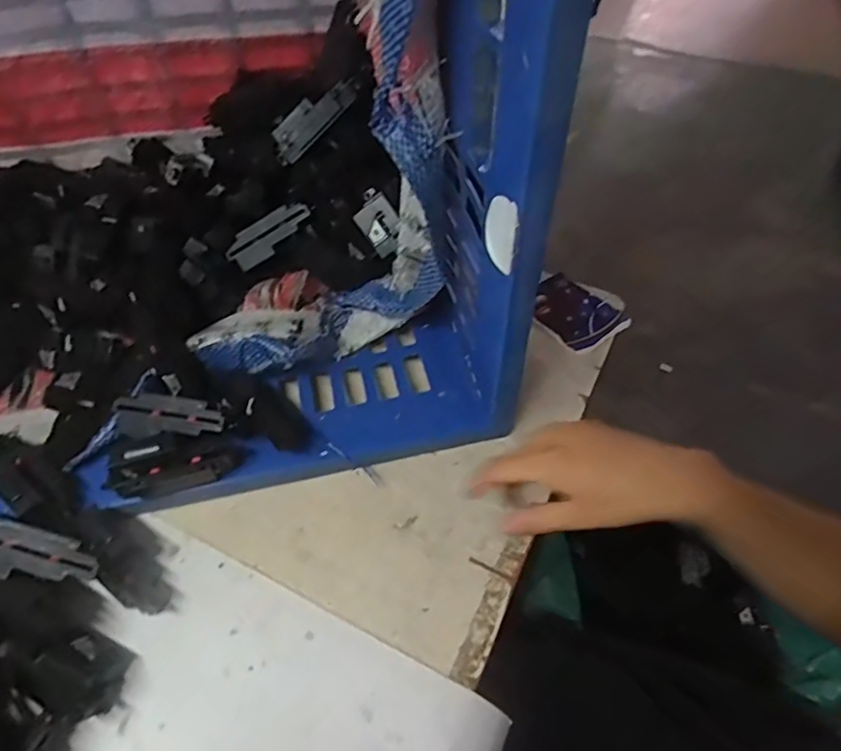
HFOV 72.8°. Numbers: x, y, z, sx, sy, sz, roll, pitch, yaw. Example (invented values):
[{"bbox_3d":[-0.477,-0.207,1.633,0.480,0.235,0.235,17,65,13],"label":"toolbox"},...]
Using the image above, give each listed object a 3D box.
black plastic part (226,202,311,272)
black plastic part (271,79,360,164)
[{"bbox_3d":[-0.153,-0.143,0.574,0.091,0.007,0.036,-36,84,7],"label":"black plastic part"},{"bbox_3d":[-0.104,-0.256,0.566,0.105,0.023,0.039,-30,51,22],"label":"black plastic part"}]

